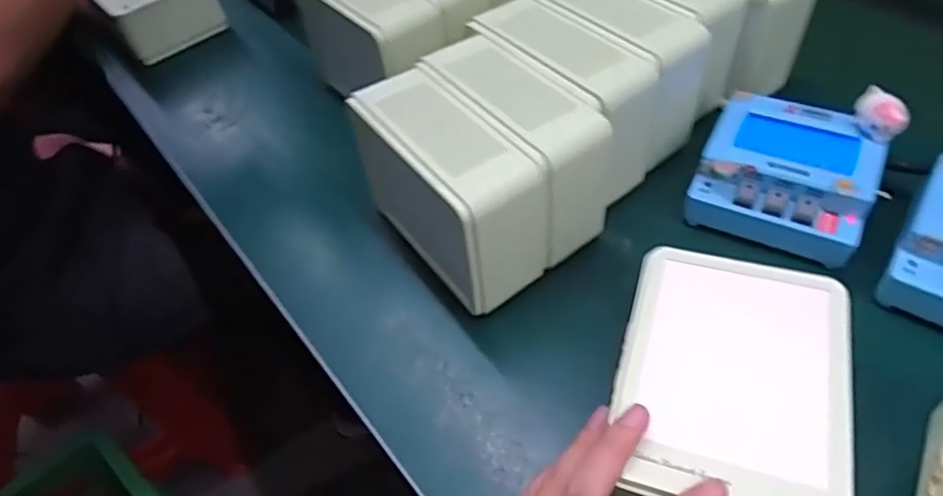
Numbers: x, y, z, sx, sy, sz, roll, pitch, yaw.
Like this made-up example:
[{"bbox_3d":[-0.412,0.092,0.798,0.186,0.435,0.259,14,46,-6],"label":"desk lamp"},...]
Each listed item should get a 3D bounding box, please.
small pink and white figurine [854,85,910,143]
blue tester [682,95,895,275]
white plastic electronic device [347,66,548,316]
[{"bbox_3d":[0.259,-0.084,0.382,0.030,0.026,0.018,27,58,26],"label":"small pink and white figurine"},{"bbox_3d":[0.208,-0.050,0.403,0.106,0.045,0.099,21,55,22],"label":"blue tester"},{"bbox_3d":[-0.015,-0.039,0.392,0.057,0.096,0.137,-32,54,-19],"label":"white plastic electronic device"}]

